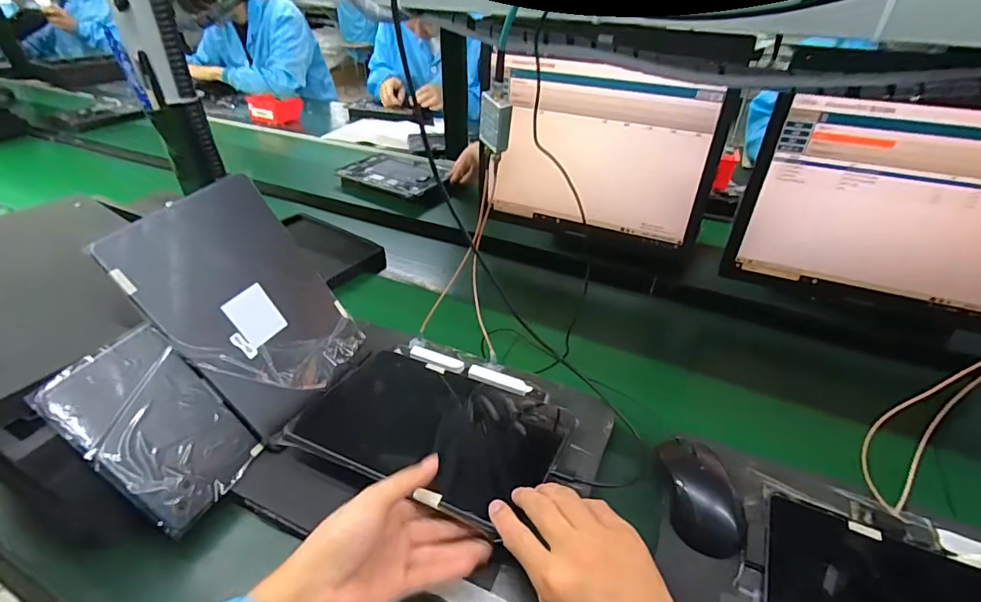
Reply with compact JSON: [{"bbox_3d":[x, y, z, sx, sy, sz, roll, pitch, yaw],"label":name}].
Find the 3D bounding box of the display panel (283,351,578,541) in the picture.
[{"bbox_3d":[-0.057,0.128,0.493,0.253,0.008,0.169,12,30,20],"label":"display panel"}]

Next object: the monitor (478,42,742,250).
[{"bbox_3d":[0.140,-0.223,0.731,0.374,0.241,0.052,21,42,25],"label":"monitor"}]

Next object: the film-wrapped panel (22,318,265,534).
[{"bbox_3d":[-0.303,0.119,0.443,0.006,0.174,0.106,-10,29,39],"label":"film-wrapped panel"}]

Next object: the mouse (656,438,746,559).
[{"bbox_3d":[0.197,0.177,0.449,0.057,0.032,0.106,-1,37,-1],"label":"mouse"}]

